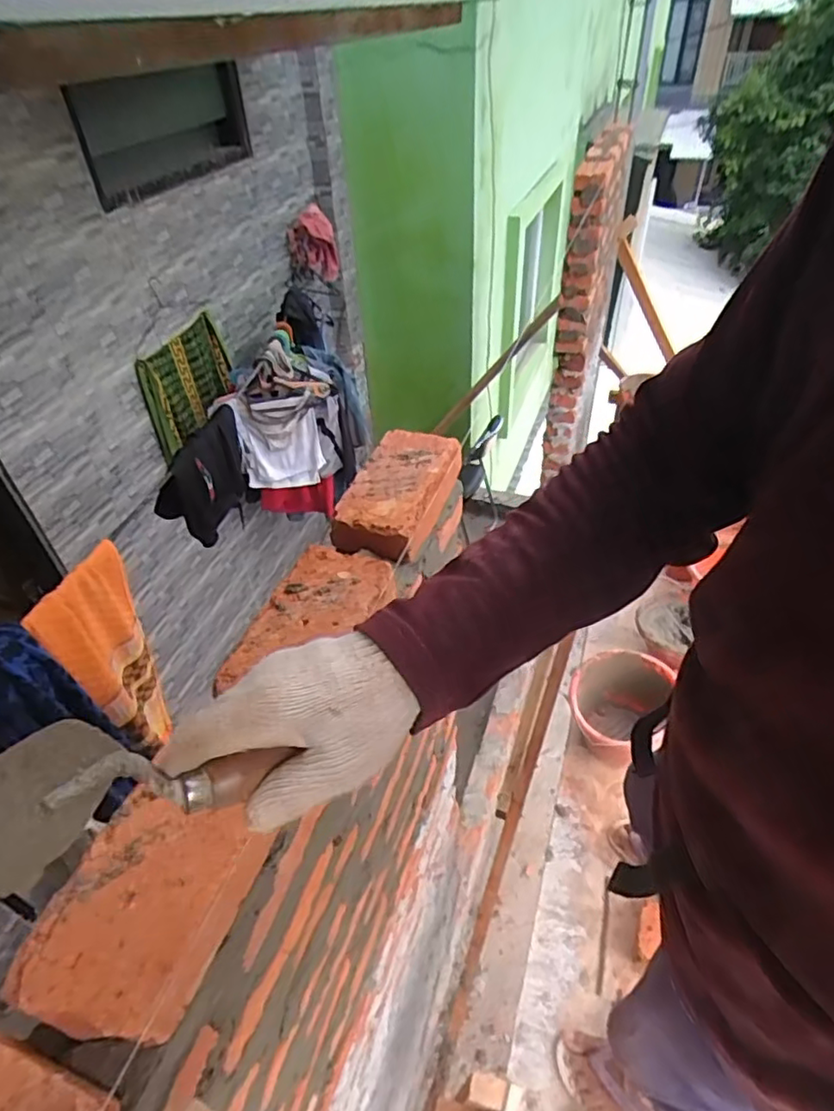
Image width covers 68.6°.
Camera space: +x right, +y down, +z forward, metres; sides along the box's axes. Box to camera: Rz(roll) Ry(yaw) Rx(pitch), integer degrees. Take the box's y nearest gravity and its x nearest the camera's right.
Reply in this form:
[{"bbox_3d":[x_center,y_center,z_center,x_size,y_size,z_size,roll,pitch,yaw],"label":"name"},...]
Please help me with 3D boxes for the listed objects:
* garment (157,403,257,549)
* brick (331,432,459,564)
[{"bbox_3d":[-0.559,-0.221,1.669,0.091,0.276,0.414,4,43,7],"label":"garment"},{"bbox_3d":[-0.018,-0.079,0.739,0.108,0.040,0.197,13,45,16],"label":"brick"}]

